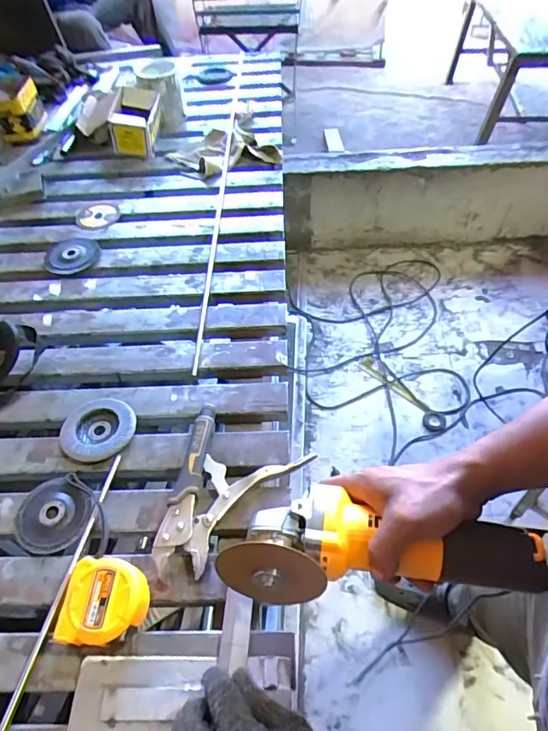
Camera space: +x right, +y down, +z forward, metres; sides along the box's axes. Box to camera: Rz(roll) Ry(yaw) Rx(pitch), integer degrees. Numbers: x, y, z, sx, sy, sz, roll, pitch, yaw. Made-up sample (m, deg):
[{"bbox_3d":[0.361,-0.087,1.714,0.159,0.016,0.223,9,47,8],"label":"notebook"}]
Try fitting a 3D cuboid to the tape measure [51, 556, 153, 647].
[{"bbox_3d":[-0.166,0.239,0.500,0.077,0.043,0.076,5,52,5],"label":"tape measure"}]

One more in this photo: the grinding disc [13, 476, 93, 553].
[{"bbox_3d":[-0.257,0.172,0.576,0.086,0.014,0.081,-1,52,1],"label":"grinding disc"}]

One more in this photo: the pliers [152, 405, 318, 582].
[{"bbox_3d":[-0.075,0.144,0.582,0.142,0.027,0.195,30,58,22],"label":"pliers"}]

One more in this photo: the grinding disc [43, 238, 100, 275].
[{"bbox_3d":[-0.350,-0.192,0.862,0.092,0.015,0.092,-1,52,1],"label":"grinding disc"}]

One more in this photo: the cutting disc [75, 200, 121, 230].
[{"bbox_3d":[-0.336,-0.288,0.951,0.080,0.007,0.093,-29,57,-20],"label":"cutting disc"}]

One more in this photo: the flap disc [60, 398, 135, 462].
[{"bbox_3d":[-0.229,0.080,0.646,0.094,0.013,0.095,-1,52,1],"label":"flap disc"}]

